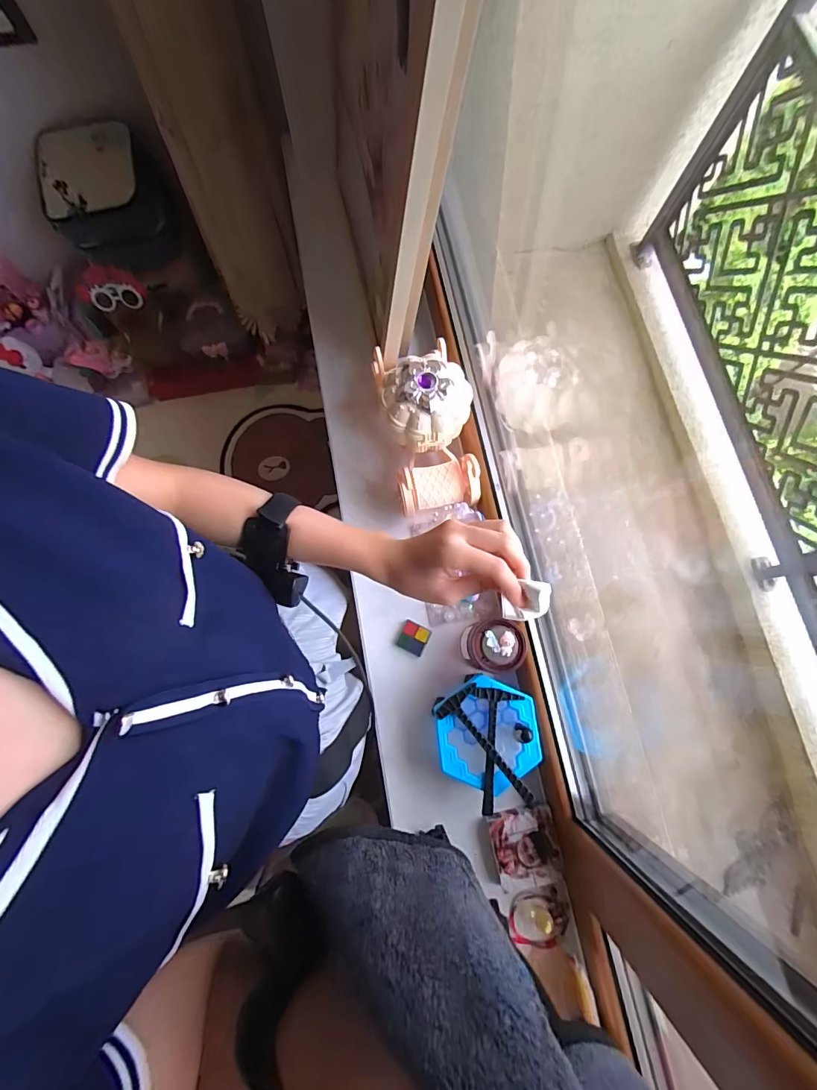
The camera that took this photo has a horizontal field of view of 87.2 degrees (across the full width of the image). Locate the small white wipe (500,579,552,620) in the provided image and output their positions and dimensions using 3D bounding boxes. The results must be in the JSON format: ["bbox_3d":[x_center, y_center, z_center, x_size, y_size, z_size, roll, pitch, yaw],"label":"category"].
[{"bbox_3d":[0.086,0.041,0.312,0.035,0.015,0.025,-16,77,-4],"label":"small white wipe"}]

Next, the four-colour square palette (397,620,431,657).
[{"bbox_3d":[0.008,0.129,0.590,0.039,0.007,0.039,25,78,5],"label":"four-colour square palette"}]

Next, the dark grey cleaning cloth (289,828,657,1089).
[{"bbox_3d":[0.030,0.177,0.151,0.061,0.214,0.046,36,76,-33],"label":"dark grey cleaning cloth"}]

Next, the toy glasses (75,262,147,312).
[{"bbox_3d":[-0.748,-0.641,1.076,0.158,0.092,0.045,-4,77,-1],"label":"toy glasses"}]

